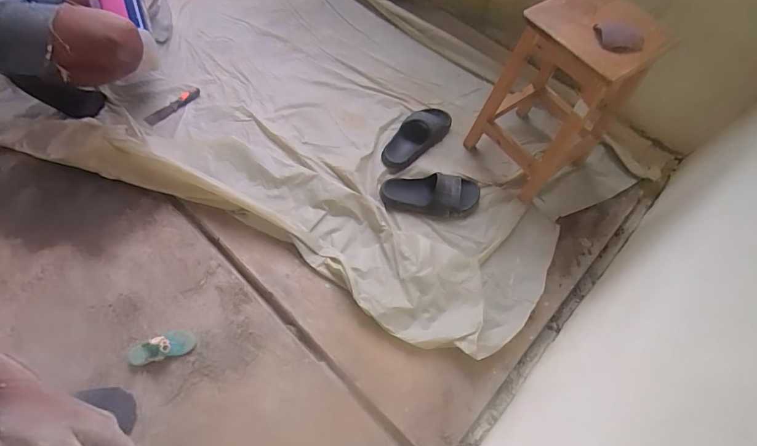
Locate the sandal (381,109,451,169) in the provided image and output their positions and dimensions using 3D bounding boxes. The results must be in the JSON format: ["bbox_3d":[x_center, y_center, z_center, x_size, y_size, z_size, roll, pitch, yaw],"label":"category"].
[{"bbox_3d":[0.123,-0.292,1.394,0.290,0.061,0.119,-39,70,-22],"label":"sandal"}]

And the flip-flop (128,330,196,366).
[{"bbox_3d":[-0.538,0.299,1.002,0.154,0.056,0.060,-12,62,-11],"label":"flip-flop"}]

